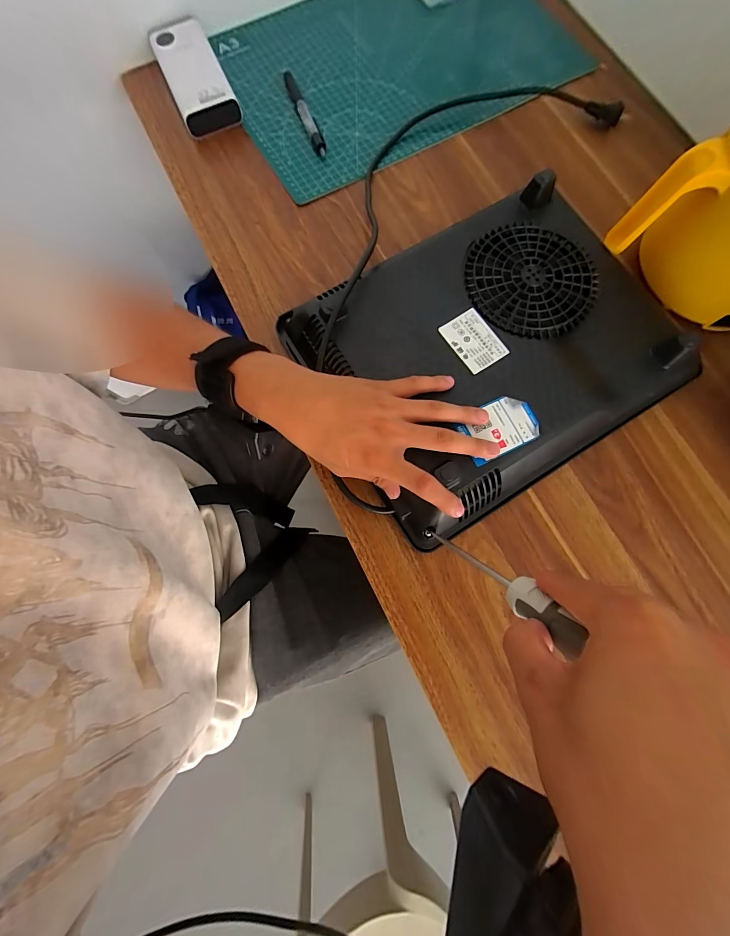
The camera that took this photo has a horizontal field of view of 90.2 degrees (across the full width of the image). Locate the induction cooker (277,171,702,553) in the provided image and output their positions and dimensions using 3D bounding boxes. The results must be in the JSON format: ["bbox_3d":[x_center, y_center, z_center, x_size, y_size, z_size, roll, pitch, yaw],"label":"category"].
[{"bbox_3d":[0.120,-0.113,0.344,0.319,0.047,0.255,-31,80,-8],"label":"induction cooker"}]

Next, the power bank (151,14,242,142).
[{"bbox_3d":[-0.210,-0.483,0.446,0.068,0.035,0.159,-23,79,-6],"label":"power bank"}]

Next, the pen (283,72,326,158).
[{"bbox_3d":[-0.074,-0.438,0.446,0.015,0.011,0.139,-21,78,-6],"label":"pen"}]

